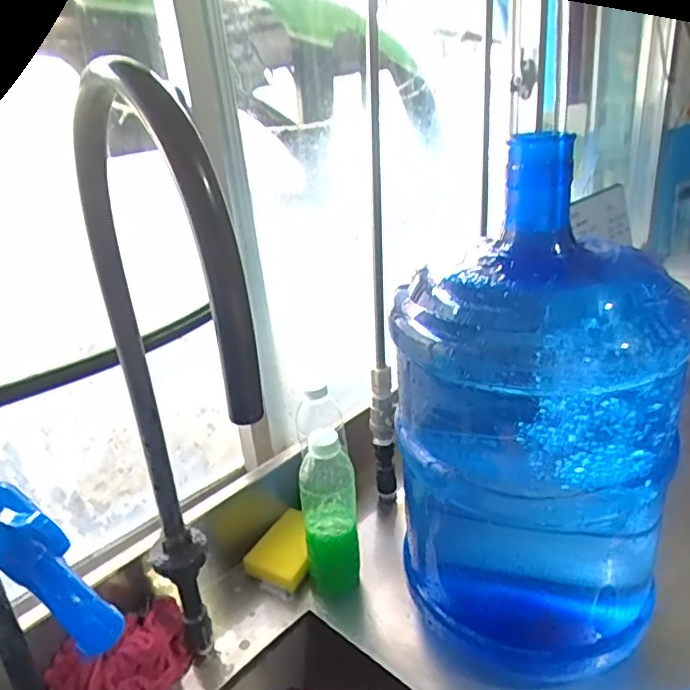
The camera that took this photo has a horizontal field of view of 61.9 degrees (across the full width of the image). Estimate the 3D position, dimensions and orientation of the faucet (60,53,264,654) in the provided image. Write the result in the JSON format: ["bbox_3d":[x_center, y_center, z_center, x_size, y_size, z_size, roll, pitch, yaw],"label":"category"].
[{"bbox_3d":[-0.126,0.064,0.428,0.024,0.482,0.259,-23,28,-34],"label":"faucet"}]

